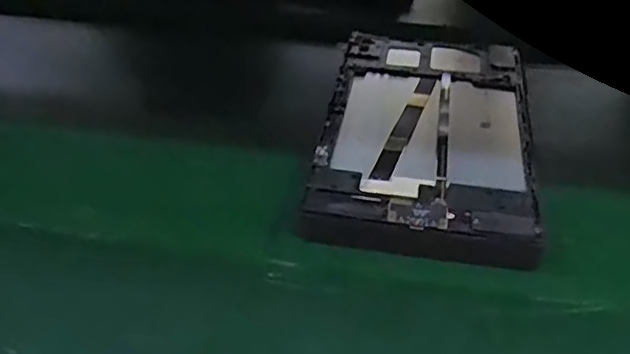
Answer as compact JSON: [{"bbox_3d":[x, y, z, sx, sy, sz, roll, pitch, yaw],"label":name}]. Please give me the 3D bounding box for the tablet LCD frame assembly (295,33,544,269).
[{"bbox_3d":[0.085,-0.043,0.461,0.151,0.015,0.253,6,44,8],"label":"tablet LCD frame assembly"}]

